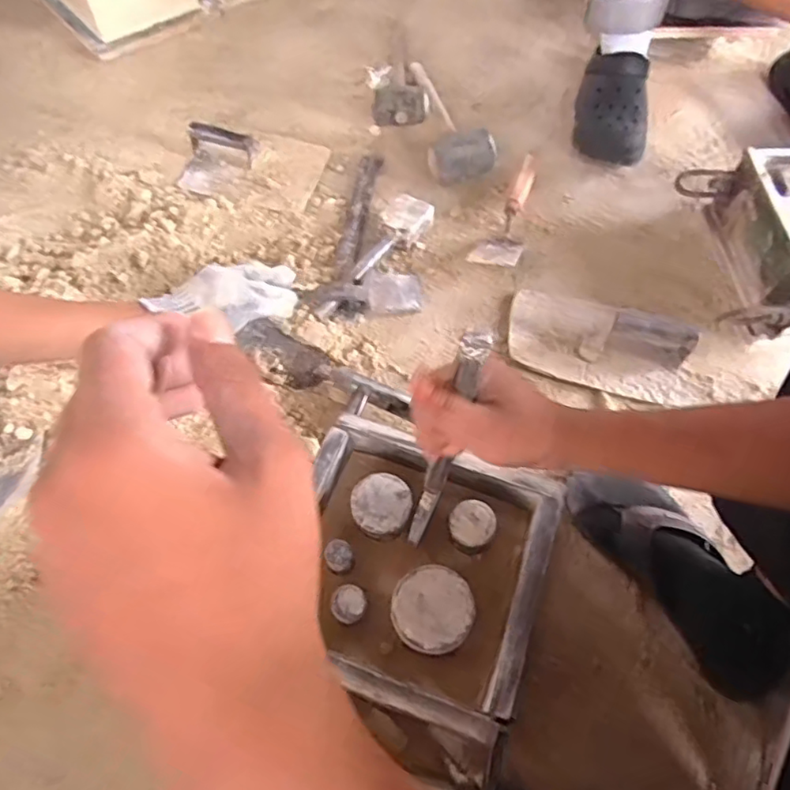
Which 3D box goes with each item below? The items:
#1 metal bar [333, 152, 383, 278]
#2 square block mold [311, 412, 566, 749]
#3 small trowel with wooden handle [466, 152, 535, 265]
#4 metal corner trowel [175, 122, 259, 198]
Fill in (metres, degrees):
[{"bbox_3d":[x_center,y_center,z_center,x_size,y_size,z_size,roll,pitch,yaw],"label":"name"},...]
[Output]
[{"bbox_3d":[-0.058,-0.291,0.923,0.034,0.025,0.270,10,64,2],"label":"metal bar"},{"bbox_3d":[0.018,0.163,0.578,0.242,0.059,0.250,18,60,7],"label":"square block mold"},{"bbox_3d":[0.181,-0.276,0.900,0.069,0.042,0.247,23,65,8],"label":"small trowel with wooden handle"},{"bbox_3d":[-0.286,-0.368,0.929,0.104,0.050,0.115,11,64,3],"label":"metal corner trowel"}]

